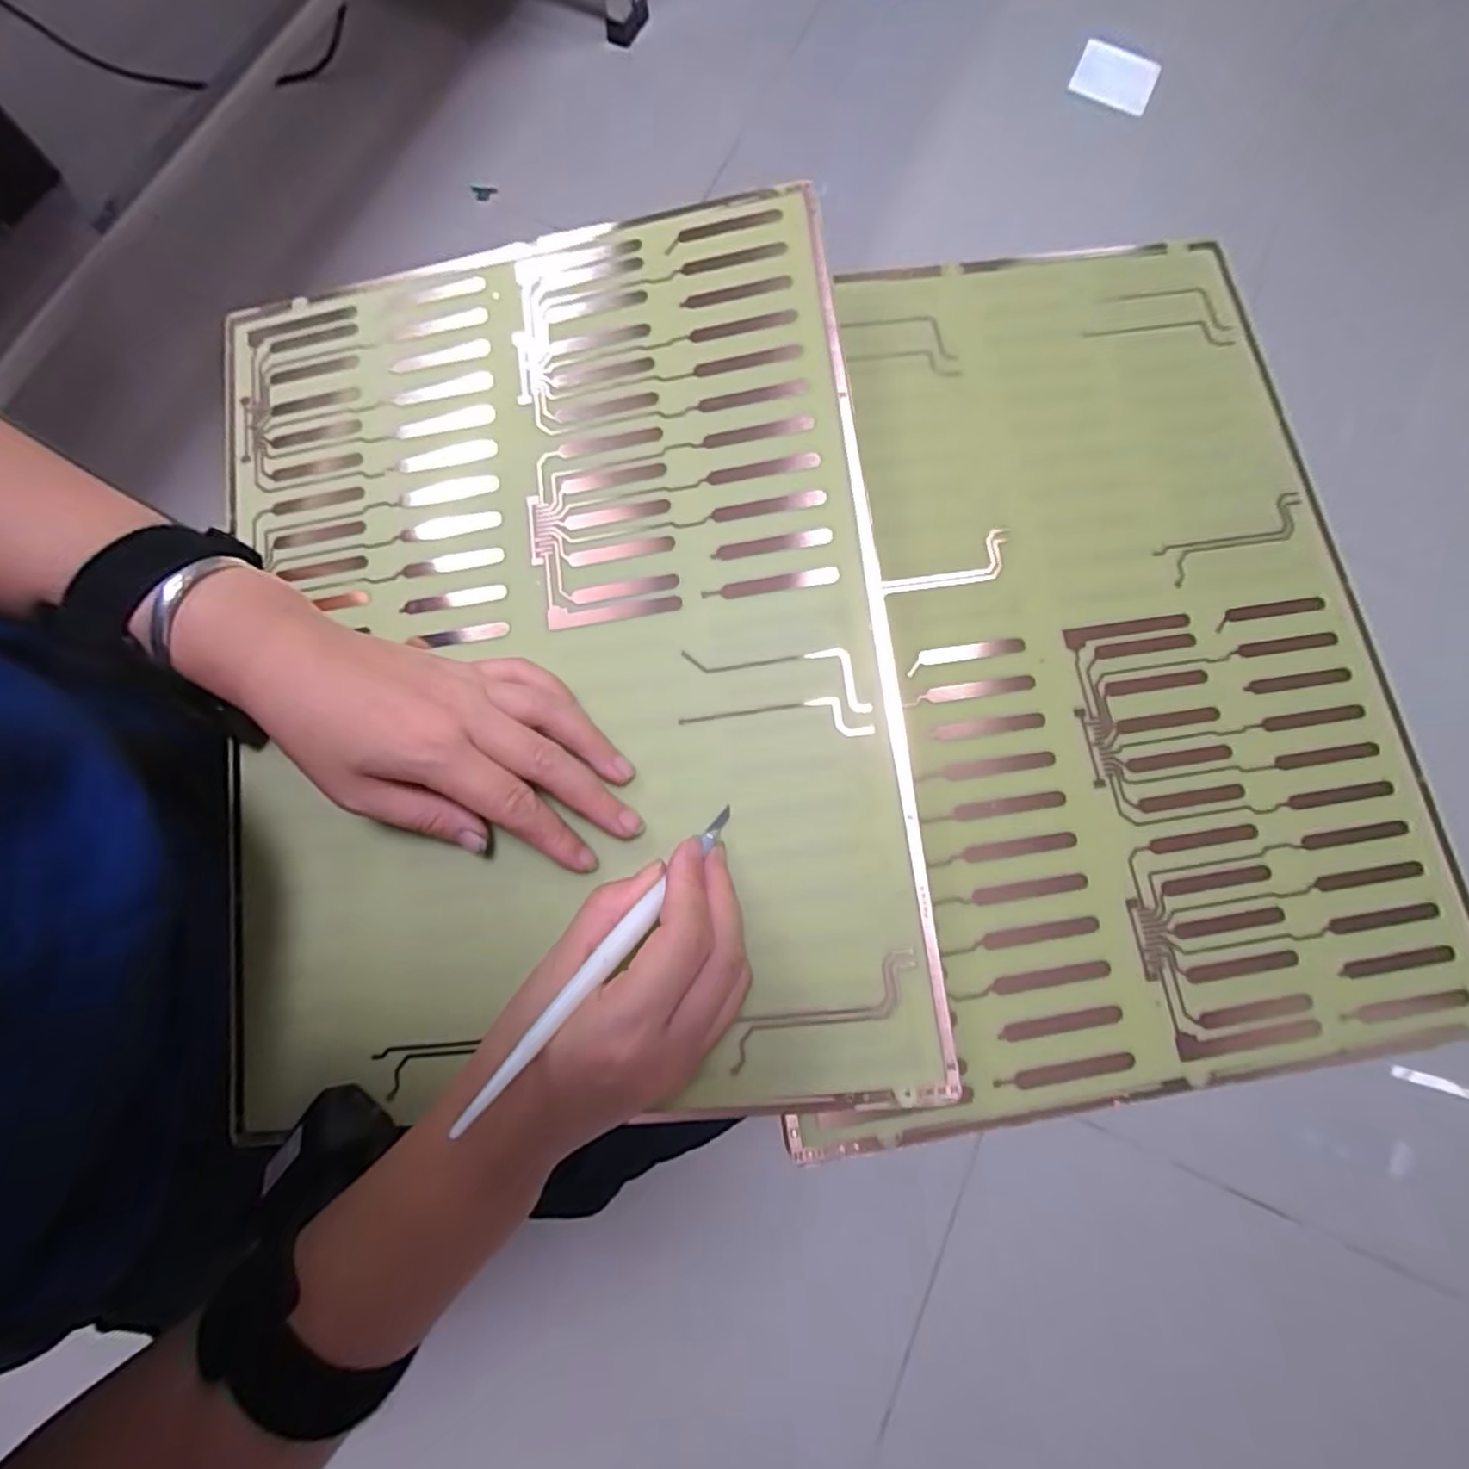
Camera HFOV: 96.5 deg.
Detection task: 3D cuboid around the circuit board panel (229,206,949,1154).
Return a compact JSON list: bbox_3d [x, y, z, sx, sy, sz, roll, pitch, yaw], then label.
[{"bbox_3d":[-0.095,-0.042,0.316,0.320,0.007,0.419,-8,81,6],"label":"circuit board panel"}]

